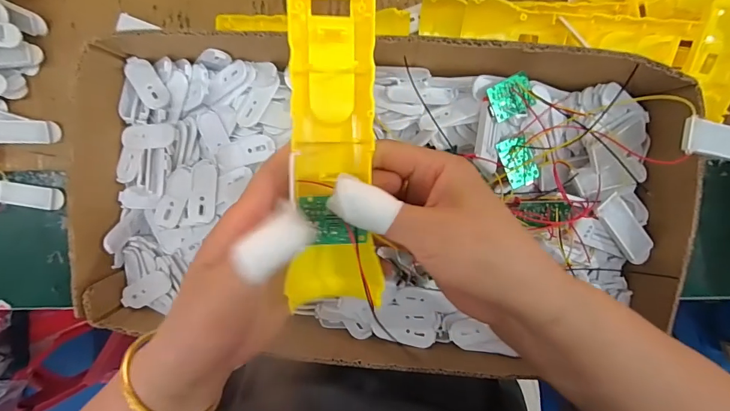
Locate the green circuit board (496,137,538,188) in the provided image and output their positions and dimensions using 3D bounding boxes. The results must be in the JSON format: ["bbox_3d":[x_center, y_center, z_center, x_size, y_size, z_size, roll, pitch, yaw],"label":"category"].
[{"bbox_3d":[0.113,-0.032,0.282,0.026,0.004,0.035,-23,95,-11],"label":"green circuit board"}]

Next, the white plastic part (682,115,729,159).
[{"bbox_3d":[0.226,-0.042,0.246,0.053,0.007,0.022,5,92,-16],"label":"white plastic part"}]

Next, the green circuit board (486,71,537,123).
[{"bbox_3d":[0.106,-0.078,0.279,0.035,0.004,0.027,-29,99,-12],"label":"green circuit board"}]

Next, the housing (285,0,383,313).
[{"bbox_3d":[-0.017,-0.024,0.206,0.050,0.021,0.169,1,102,1],"label":"housing"}]

